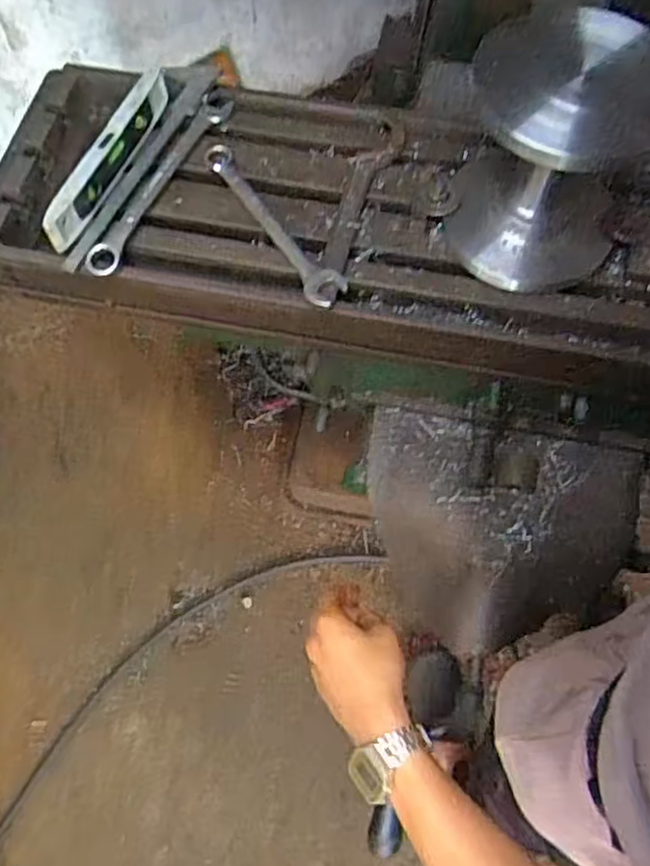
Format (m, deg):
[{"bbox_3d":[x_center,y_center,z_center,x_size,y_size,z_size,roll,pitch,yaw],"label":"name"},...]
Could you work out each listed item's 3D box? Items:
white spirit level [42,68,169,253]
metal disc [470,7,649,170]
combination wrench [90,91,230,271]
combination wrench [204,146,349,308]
[{"bbox_3d":[-0.215,-0.283,0.699,0.028,0.046,0.229,18,65,8],"label":"white spirit level"},{"bbox_3d":[0.198,-0.272,0.542,0.161,0.015,0.149,-1,71,3],"label":"metal disc"},{"bbox_3d":[-0.165,-0.258,0.709,0.032,0.010,0.254,22,68,10],"label":"combination wrench"},{"bbox_3d":[-0.056,-0.206,0.685,0.038,0.018,0.229,-34,70,-14],"label":"combination wrench"}]

